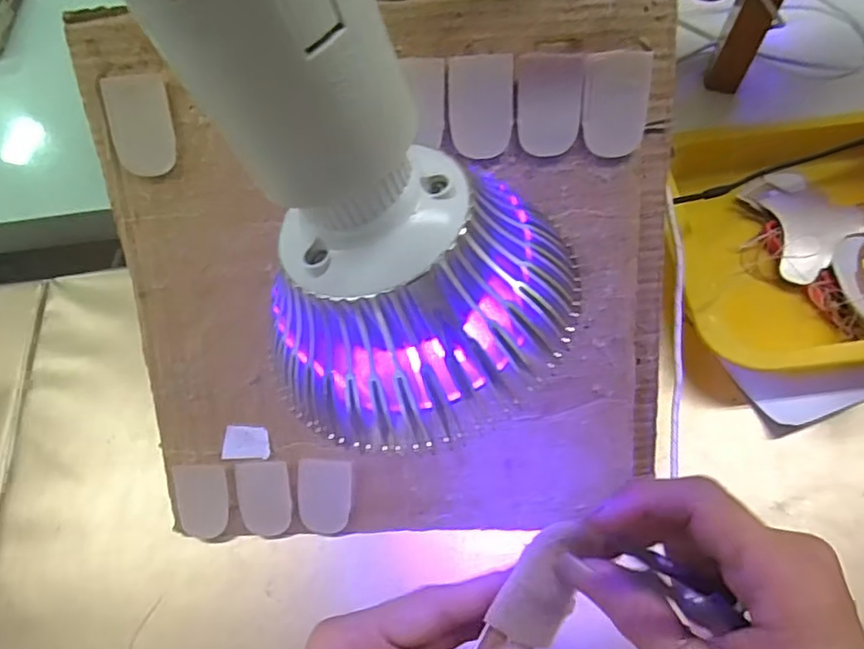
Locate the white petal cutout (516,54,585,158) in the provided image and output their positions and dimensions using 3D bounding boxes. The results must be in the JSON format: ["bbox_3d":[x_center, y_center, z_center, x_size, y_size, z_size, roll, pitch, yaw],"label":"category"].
[{"bbox_3d":[0.061,-0.113,0.311,0.034,0.048,0.004,-3,25,5],"label":"white petal cutout"}]

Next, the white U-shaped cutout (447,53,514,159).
[{"bbox_3d":[0.026,-0.113,0.312,0.033,0.004,0.049,-3,113,3],"label":"white U-shaped cutout"}]

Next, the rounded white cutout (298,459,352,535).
[{"bbox_3d":[-0.066,0.106,0.370,0.033,0.004,0.047,3,98,7],"label":"rounded white cutout"}]

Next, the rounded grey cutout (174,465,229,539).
[{"bbox_3d":[-0.143,0.111,0.376,0.032,0.004,0.046,-4,93,4],"label":"rounded grey cutout"}]

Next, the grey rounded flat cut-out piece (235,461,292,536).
[{"bbox_3d":[-0.104,0.109,0.375,0.032,0.004,0.048,-5,98,3],"label":"grey rounded flat cut-out piece"}]

